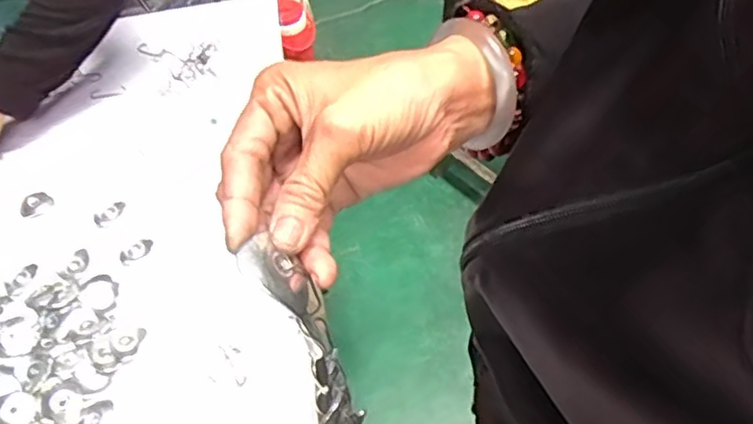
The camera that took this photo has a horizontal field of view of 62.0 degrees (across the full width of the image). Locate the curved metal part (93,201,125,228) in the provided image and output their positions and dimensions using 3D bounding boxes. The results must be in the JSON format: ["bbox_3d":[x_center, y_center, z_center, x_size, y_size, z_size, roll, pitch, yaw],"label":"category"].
[{"bbox_3d":[-0.278,0.002,0.654,0.035,0.004,0.017,-38,61,-23],"label":"curved metal part"}]

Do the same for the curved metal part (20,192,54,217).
[{"bbox_3d":[-0.363,-0.009,0.666,0.025,0.008,0.032,32,61,23],"label":"curved metal part"}]

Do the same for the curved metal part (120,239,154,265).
[{"bbox_3d":[-0.239,0.039,0.623,0.034,0.004,0.019,-28,58,-18],"label":"curved metal part"}]

